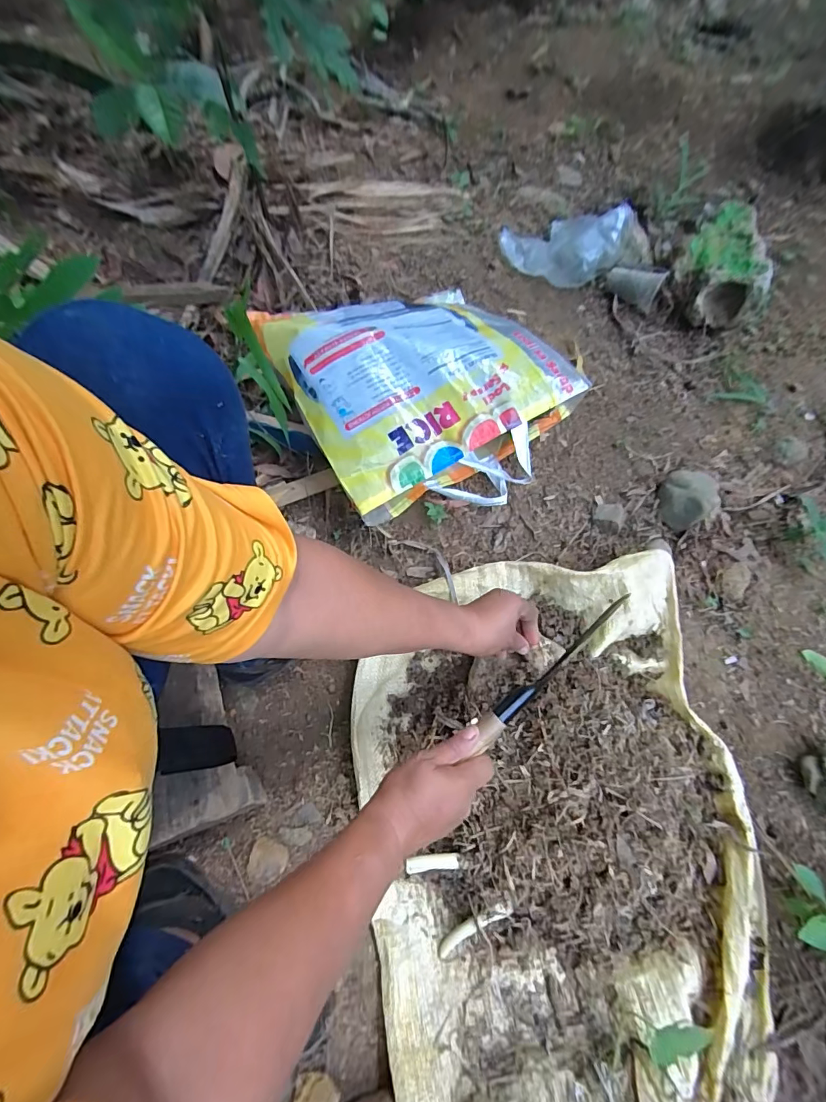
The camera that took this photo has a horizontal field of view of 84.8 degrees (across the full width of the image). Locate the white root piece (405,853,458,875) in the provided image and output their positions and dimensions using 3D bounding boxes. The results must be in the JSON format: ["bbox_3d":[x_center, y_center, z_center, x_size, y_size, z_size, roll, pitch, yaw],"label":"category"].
[{"bbox_3d":[0.020,0.326,0.473,0.054,0.011,0.015,-9,68,2],"label":"white root piece"}]

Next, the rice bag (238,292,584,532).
[{"bbox_3d":[0.034,-0.234,0.702,0.382,0.157,0.373,-30,68,-7],"label":"rice bag"}]

